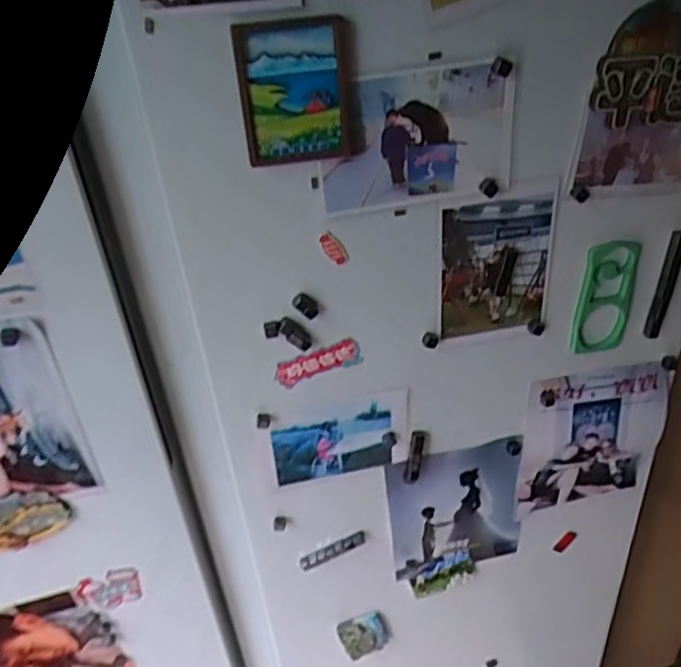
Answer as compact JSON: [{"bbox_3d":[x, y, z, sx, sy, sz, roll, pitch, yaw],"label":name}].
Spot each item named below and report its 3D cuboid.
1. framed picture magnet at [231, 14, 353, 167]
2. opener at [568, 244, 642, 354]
[{"bbox_3d":[-0.029,-0.162,0.455,0.074,0.090,0.006,-11,34,-8],"label":"framed picture magnet"},{"bbox_3d":[0.237,-0.029,0.598,0.056,0.115,0.009,-10,35,-14],"label":"opener"}]

